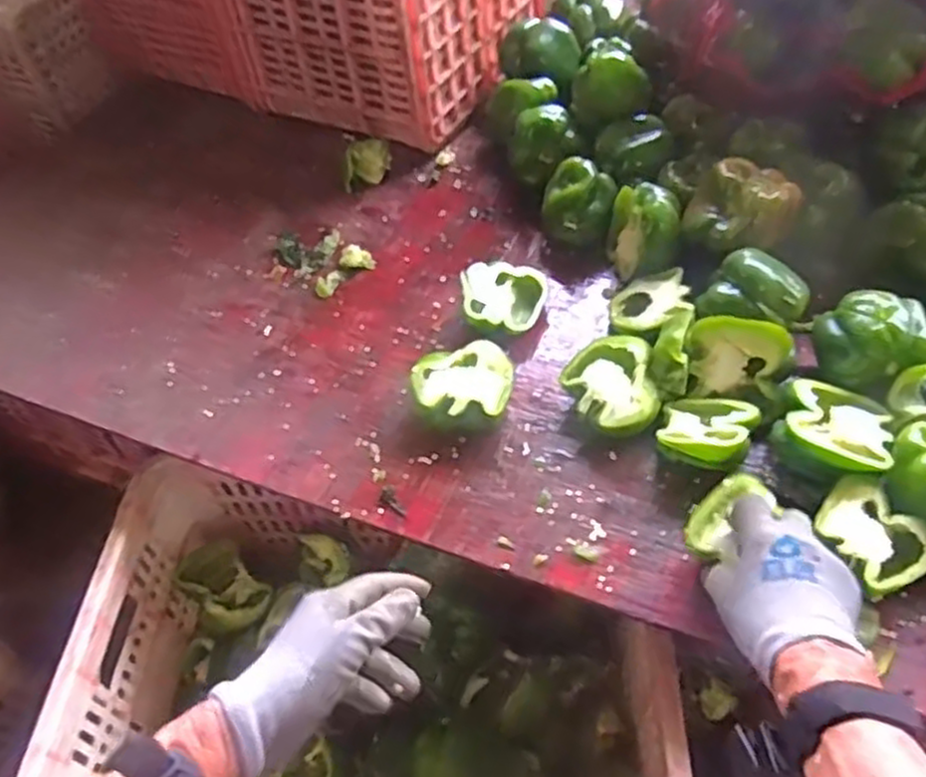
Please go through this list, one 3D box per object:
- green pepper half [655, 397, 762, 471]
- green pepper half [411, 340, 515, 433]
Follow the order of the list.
[{"bbox_3d":[0.199,0.034,0.622,0.069,0.049,0.066,18,55,20],"label":"green pepper half"},{"bbox_3d":[0.000,0.002,0.681,0.089,0.049,0.079,-4,50,3],"label":"green pepper half"}]

